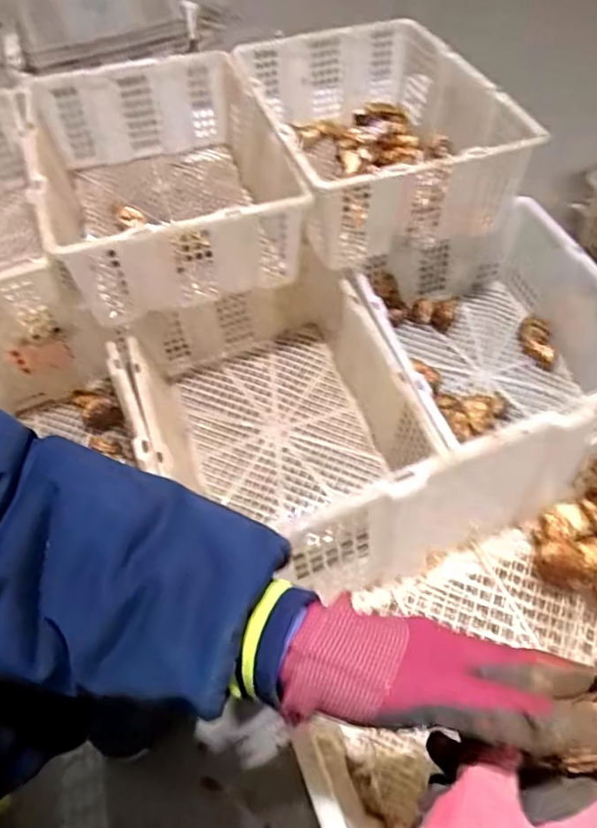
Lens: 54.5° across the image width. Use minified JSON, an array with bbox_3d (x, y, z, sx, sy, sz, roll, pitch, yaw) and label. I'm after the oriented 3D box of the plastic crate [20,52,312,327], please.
[{"bbox_3d":[-0.215,-0.377,0.963,0.365,0.194,0.493,-19,57,-8],"label":"plastic crate"}]

